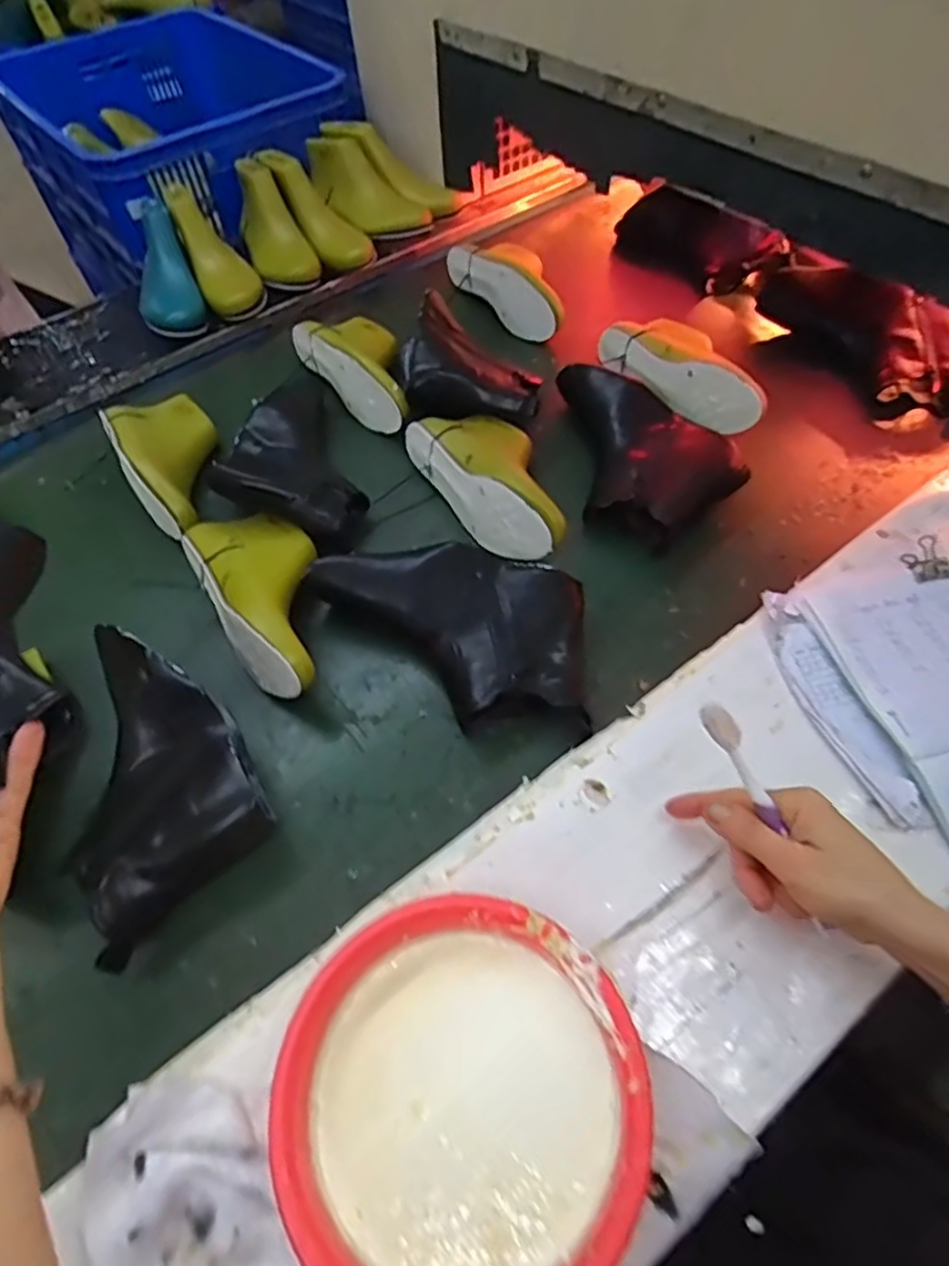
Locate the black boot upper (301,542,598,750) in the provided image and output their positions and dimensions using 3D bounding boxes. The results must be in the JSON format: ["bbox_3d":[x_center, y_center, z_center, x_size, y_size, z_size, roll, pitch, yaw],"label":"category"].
[{"bbox_3d":[-0.029,-0.001,0.602,0.264,0.056,0.157,8,58,7],"label":"black boot upper"}]

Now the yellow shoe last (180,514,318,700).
[{"bbox_3d":[-0.188,-0.040,0.629,0.105,0.077,0.229,-29,61,-16],"label":"yellow shoe last"}]

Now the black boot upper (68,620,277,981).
[{"bbox_3d":[-0.259,0.106,0.538,0.148,0.061,0.238,-27,61,-15],"label":"black boot upper"}]

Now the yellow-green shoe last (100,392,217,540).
[{"bbox_3d":[-0.333,-0.196,0.747,0.108,0.060,0.221,-27,59,-15],"label":"yellow-green shoe last"}]

